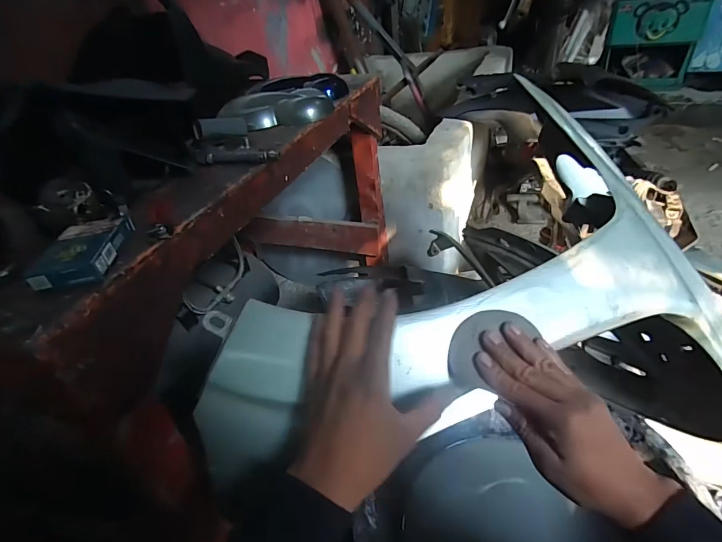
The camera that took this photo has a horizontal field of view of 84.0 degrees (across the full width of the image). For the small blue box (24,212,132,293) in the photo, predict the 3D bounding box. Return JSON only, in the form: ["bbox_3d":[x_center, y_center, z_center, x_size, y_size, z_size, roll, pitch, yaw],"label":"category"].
[{"bbox_3d":[-0.244,-0.020,0.354,0.058,0.020,0.089,-12,36,-5],"label":"small blue box"}]

